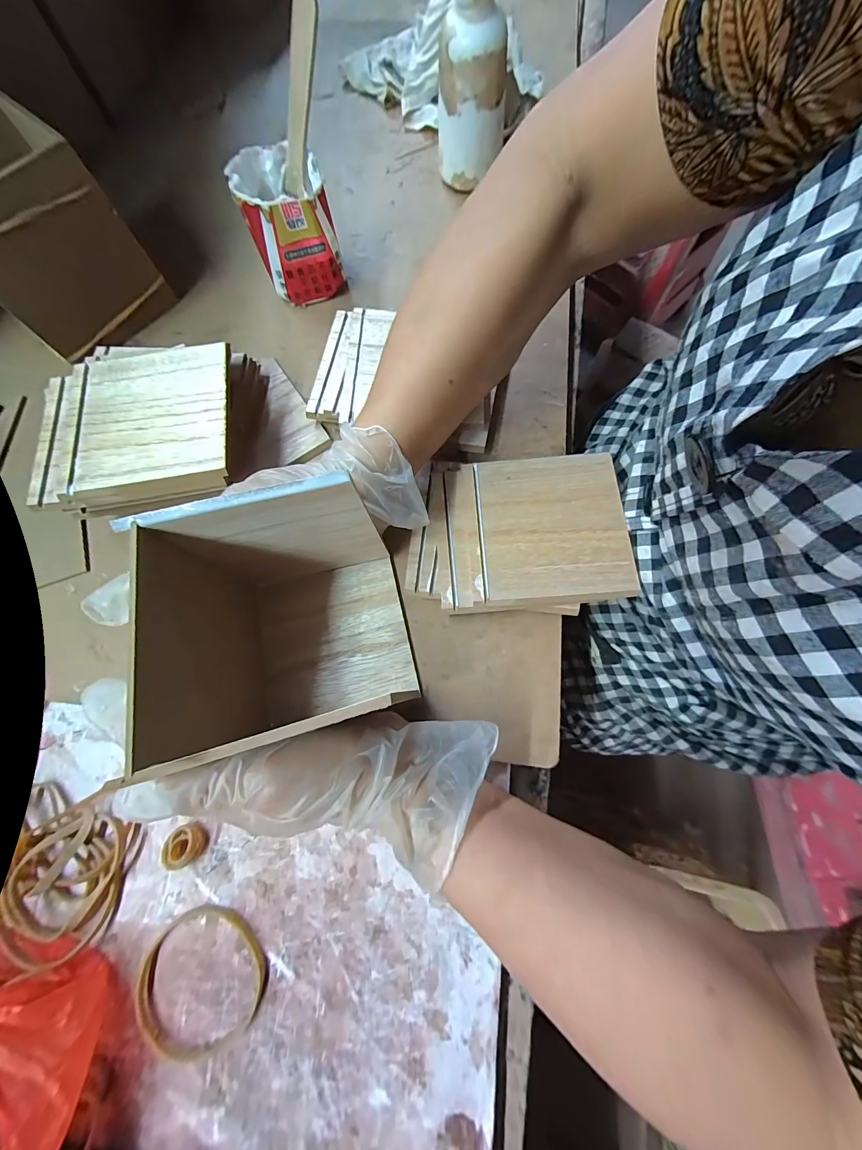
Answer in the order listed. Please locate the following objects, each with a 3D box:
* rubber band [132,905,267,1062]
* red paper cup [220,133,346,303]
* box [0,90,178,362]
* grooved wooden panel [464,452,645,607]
[{"bbox_3d":[-0.127,0.224,0.200,0.067,0.006,0.070,0,74,1],"label":"rubber band"},{"bbox_3d":[-0.117,-0.288,0.309,0.064,0.080,0.064,0,74,1],"label":"red paper cup"},{"bbox_3d":[-0.315,-0.268,0.293,0.116,0.107,0.110,40,79,11],"label":"box"},{"bbox_3d":[0.079,-0.035,0.253,0.107,0.004,0.106,-3,74,3],"label":"grooved wooden panel"}]

